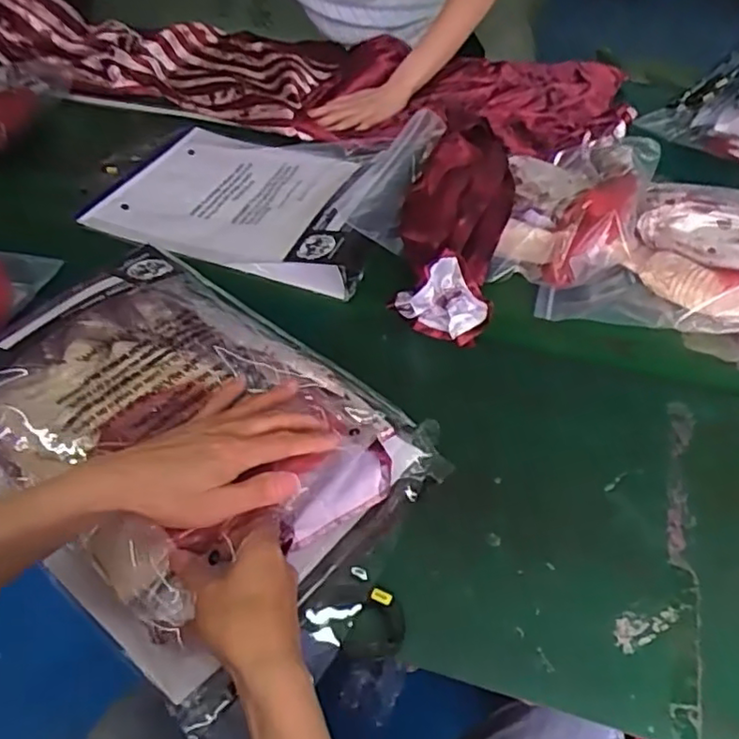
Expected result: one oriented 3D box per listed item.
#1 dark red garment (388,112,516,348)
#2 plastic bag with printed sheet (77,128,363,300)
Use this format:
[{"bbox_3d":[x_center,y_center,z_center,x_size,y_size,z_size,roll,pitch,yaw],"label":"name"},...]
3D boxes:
[{"bbox_3d":[0.103,-0.179,0.797,0.131,0.085,0.375,9,48,10],"label":"dark red garment"},{"bbox_3d":[-0.161,-0.248,0.893,0.413,0.050,0.278,17,50,16],"label":"plastic bag with printed sheet"}]

